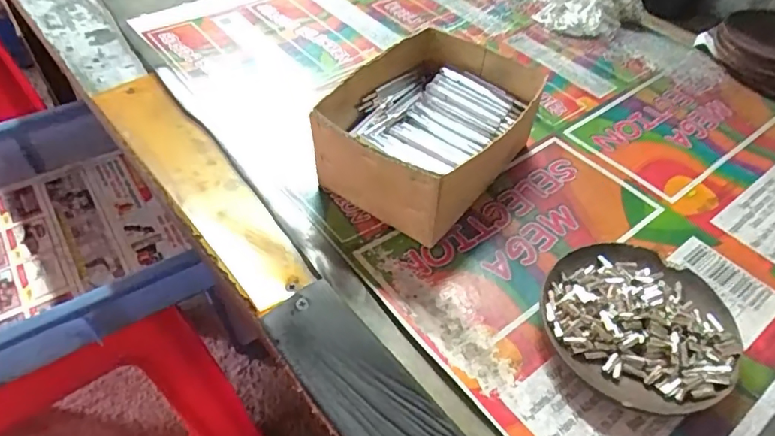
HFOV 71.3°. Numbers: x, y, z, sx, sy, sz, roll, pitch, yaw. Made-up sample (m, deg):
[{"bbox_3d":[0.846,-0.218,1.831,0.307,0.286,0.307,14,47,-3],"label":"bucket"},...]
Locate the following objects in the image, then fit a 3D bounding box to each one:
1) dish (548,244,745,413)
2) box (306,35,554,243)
[{"bbox_3d":[0.156,0.063,0.334,0.109,0.025,0.107,1,49,-1],"label":"dish"},{"bbox_3d":[0.035,-0.066,0.413,0.120,0.070,0.160,32,55,23],"label":"box"}]

